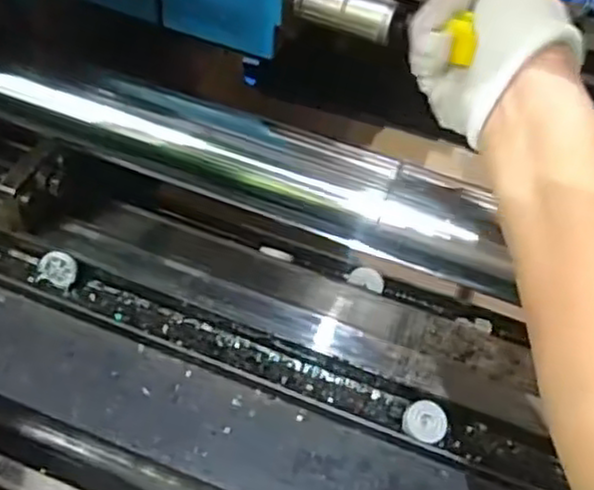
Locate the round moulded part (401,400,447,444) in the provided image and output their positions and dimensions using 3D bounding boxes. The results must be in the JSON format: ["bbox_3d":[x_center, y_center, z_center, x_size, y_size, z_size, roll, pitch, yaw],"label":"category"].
[{"bbox_3d":[0.092,0.127,0.514,0.031,0.008,0.029,24,78,15],"label":"round moulded part"}]

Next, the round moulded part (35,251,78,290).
[{"bbox_3d":[-0.191,0.020,0.570,0.032,0.011,0.028,16,93,-1],"label":"round moulded part"}]

